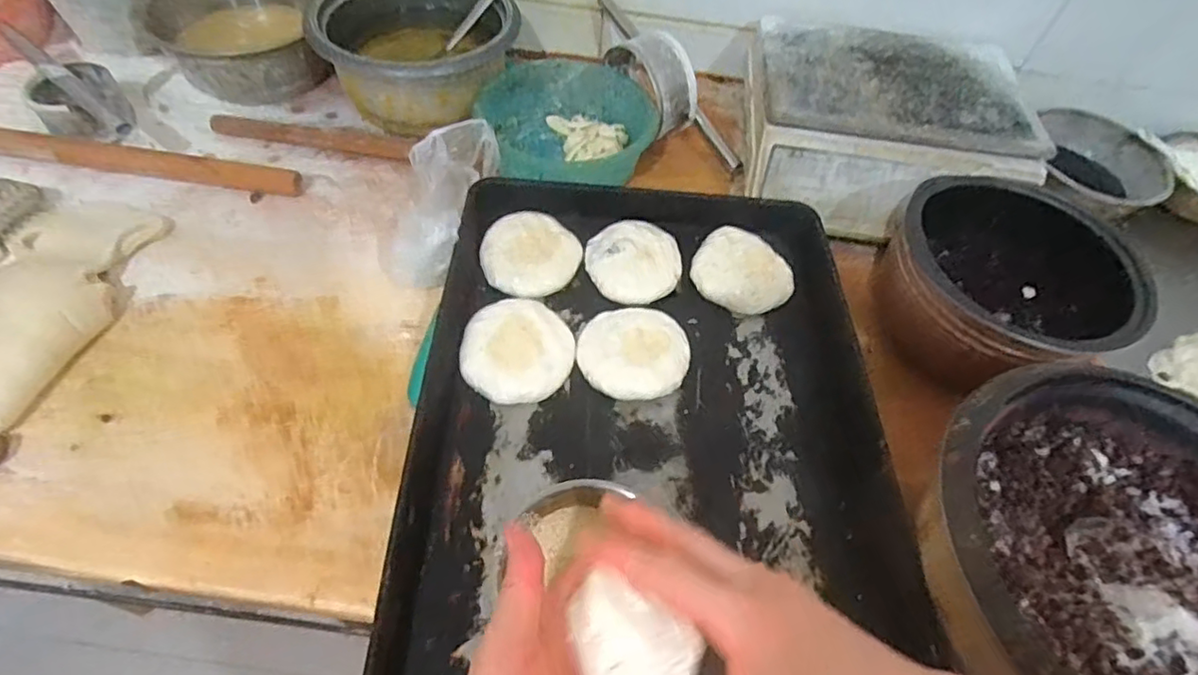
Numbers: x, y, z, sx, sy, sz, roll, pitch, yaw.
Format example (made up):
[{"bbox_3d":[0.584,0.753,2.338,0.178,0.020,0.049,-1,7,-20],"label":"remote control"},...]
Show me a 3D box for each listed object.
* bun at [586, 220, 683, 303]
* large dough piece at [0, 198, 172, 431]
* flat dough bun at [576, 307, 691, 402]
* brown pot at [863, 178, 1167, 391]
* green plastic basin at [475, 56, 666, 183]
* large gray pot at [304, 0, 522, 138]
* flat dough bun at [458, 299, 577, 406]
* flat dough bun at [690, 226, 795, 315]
[{"bbox_3d":[0.040,-0.090,0.723,0.107,0.029,0.106,3,55,-4],"label":"bun"},{"bbox_3d":[-0.759,-0.105,0.696,0.486,0.060,0.287,19,56,8],"label":"large dough piece"},{"bbox_3d":[0.037,0.016,0.651,0.114,0.033,0.104,3,55,-4],"label":"flat dough bun"},{"bbox_3d":[0.419,-0.065,0.688,0.198,0.134,0.259,-18,59,-14],"label":"brown pot"},{"bbox_3d":[-0.032,-0.269,0.835,0.202,0.090,0.200,3,55,-4],"label":"green plastic basin"},{"bbox_3d":[-0.246,-0.404,0.854,0.251,0.116,0.255,3,55,-4],"label":"large gray pot"},{"bbox_3d":[-0.083,0.012,0.634,0.112,0.020,0.111,-2,55,-7],"label":"flat dough bun"},{"bbox_3d":[0.169,-0.078,0.726,0.113,0.023,0.099,24,56,11],"label":"flat dough bun"}]

